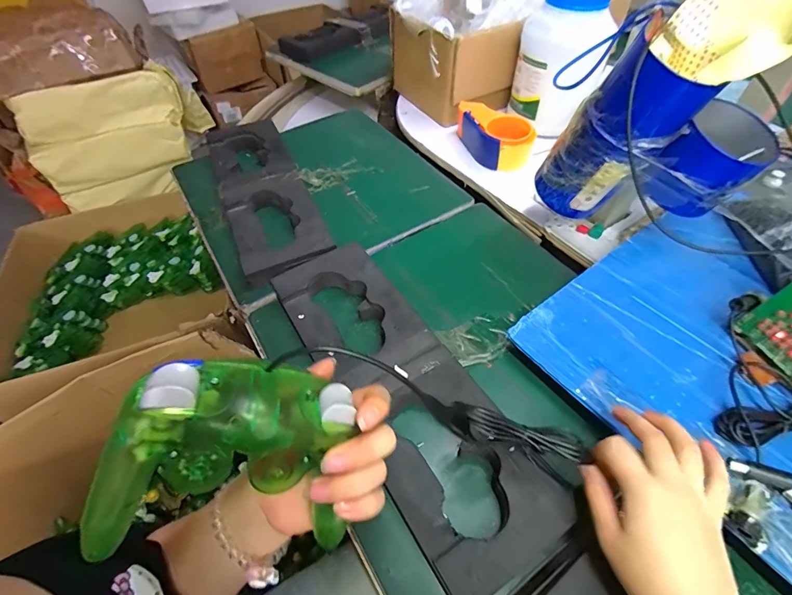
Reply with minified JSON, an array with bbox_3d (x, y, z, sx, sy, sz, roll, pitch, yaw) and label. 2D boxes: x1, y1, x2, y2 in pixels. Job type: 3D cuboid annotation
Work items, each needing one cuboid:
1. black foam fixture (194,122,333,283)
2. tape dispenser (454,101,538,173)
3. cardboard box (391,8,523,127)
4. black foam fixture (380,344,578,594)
[{"bbox_3d":[-0.225,-0.186,0.645,0.136,0.023,0.429,-23,54,-12],"label":"black foam fixture"},{"bbox_3d":[0.170,-0.287,0.686,0.091,0.062,0.143,-18,52,-10],"label":"tape dispenser"},{"bbox_3d":[0.105,-0.468,0.776,0.159,0.149,0.219,-22,53,-13],"label":"cardboard box"},{"bbox_3d":[0.053,0.151,0.365,0.125,0.037,0.194,-27,54,-16],"label":"black foam fixture"}]

